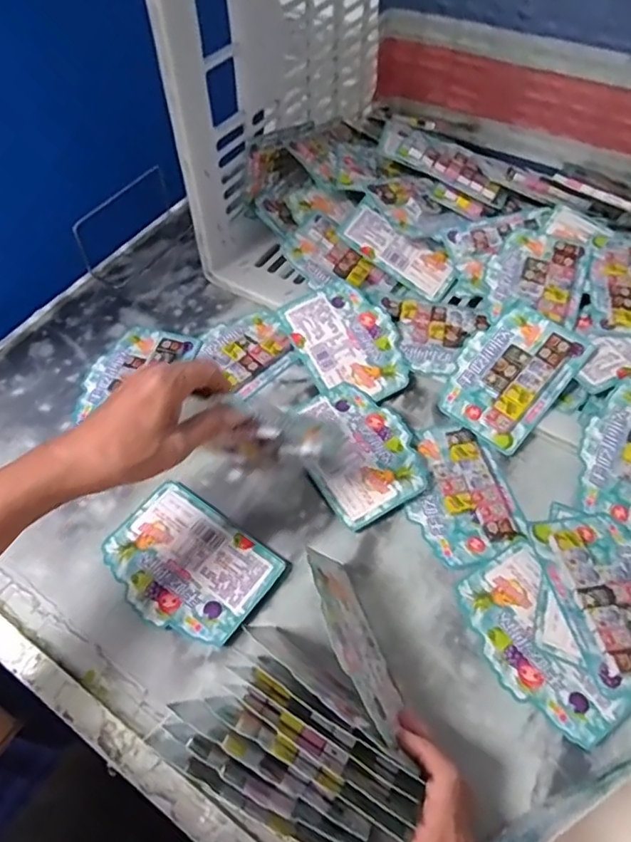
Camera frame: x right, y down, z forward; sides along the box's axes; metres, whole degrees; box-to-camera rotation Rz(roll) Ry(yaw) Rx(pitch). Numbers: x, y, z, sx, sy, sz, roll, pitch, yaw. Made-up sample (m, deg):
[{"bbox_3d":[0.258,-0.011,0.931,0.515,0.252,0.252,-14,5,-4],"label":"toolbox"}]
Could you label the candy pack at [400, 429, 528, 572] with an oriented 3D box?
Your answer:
[{"bbox_3d":[0.134,0.066,0.538,0.100,0.014,0.135,-17,57,-11],"label":"candy pack"}]

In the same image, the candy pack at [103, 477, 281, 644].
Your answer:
[{"bbox_3d":[-0.111,0.125,0.498,0.141,0.010,0.103,32,62,20],"label":"candy pack"}]

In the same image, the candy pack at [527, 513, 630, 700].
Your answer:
[{"bbox_3d":[0.248,0.141,0.466,0.105,0.019,0.141,-9,56,-5],"label":"candy pack"}]

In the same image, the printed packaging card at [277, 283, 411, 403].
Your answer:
[{"bbox_3d":[0.035,-0.082,0.614,0.102,0.008,0.140,-26,74,-10],"label":"printed packaging card"}]

